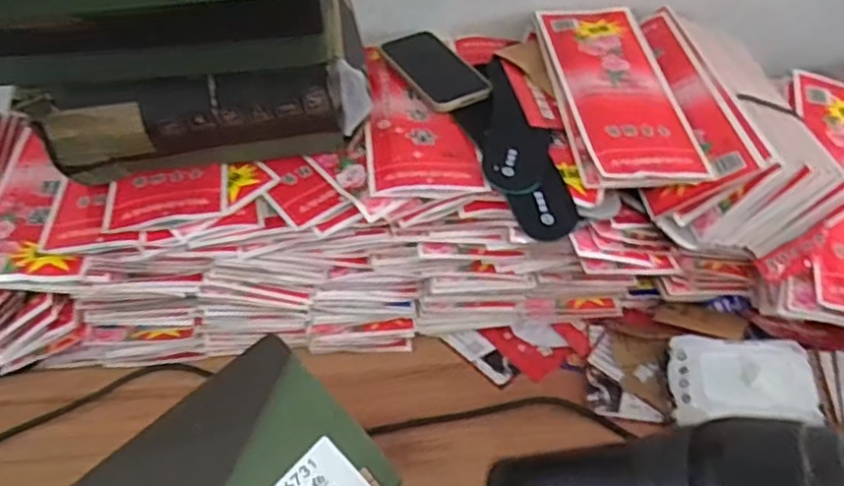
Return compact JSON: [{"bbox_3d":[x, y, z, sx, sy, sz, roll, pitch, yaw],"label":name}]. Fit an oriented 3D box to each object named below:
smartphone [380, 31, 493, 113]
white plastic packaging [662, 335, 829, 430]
[{"bbox_3d":[0.014,-0.206,0.820,0.076,0.009,0.172,-25,47,-12],"label":"smartphone"},{"bbox_3d":[0.343,0.149,0.739,0.144,0.043,0.102,4,48,3],"label":"white plastic packaging"}]

